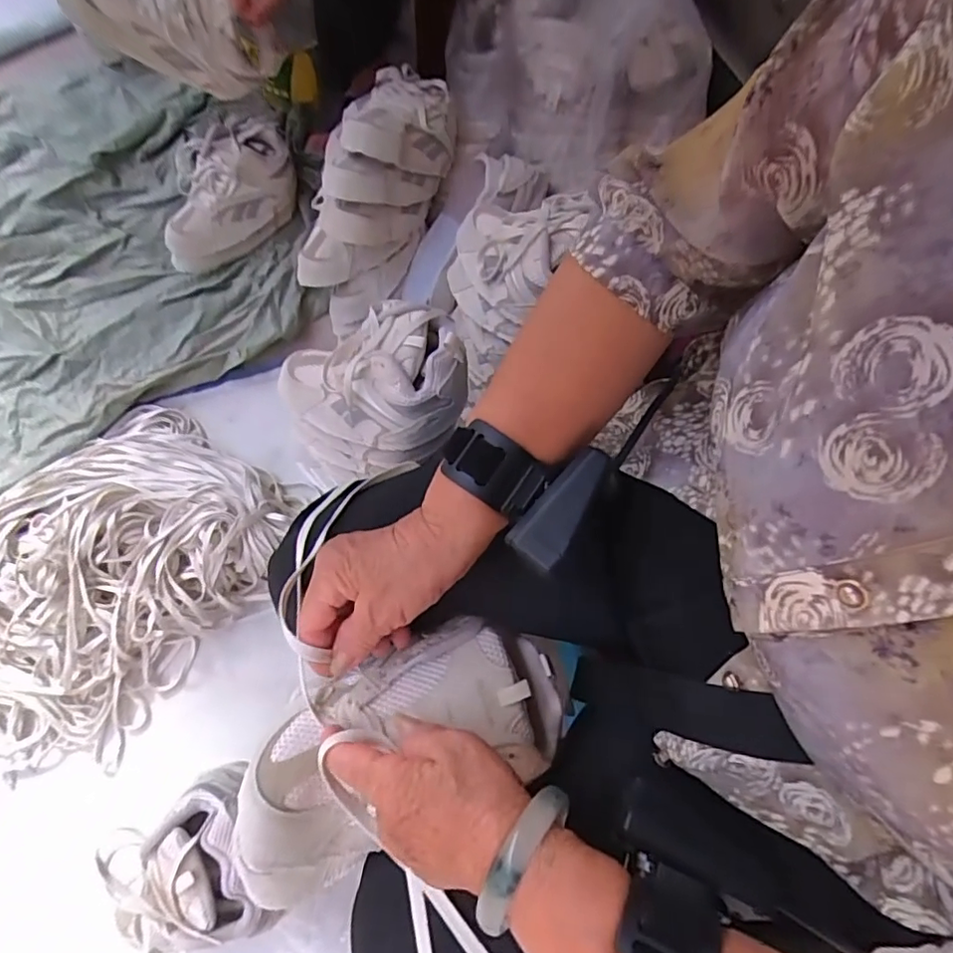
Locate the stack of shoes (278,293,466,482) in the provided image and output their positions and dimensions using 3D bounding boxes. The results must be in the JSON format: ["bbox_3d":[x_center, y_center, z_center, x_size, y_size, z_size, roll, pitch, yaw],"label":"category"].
[{"bbox_3d":[-0.108,-0.084,0.583,0.191,0.154,0.150,-2,74,2],"label":"stack of shoes"}]

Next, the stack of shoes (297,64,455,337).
[{"bbox_3d":[-0.139,-0.397,0.768,0.135,0.182,0.299,26,72,4],"label":"stack of shoes"}]

